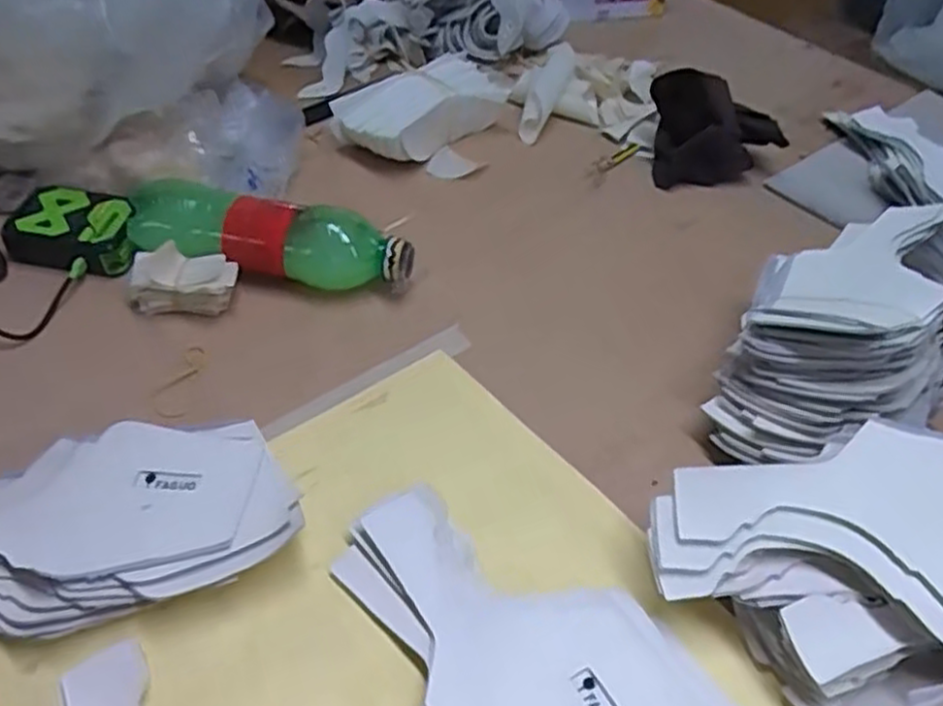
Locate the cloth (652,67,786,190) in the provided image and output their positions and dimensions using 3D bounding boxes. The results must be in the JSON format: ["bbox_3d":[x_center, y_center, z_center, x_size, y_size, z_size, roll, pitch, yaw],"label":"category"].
[{"bbox_3d":[0.217,-0.191,0.666,0.119,0.088,0.060,11,48,7],"label":"cloth"}]

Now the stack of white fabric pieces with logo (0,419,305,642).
[{"bbox_3d":[-0.220,0.102,0.396,0.245,0.040,0.100,-12,49,-13],"label":"stack of white fabric pieces with logo"}]

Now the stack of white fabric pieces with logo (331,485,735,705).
[{"bbox_3d":[0.027,0.149,0.359,0.216,0.018,0.105,29,52,22],"label":"stack of white fabric pieces with logo"}]

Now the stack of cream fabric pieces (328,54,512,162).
[{"bbox_3d":[-0.046,-0.230,0.699,0.082,0.053,0.167,37,56,27],"label":"stack of cream fabric pieces"}]

